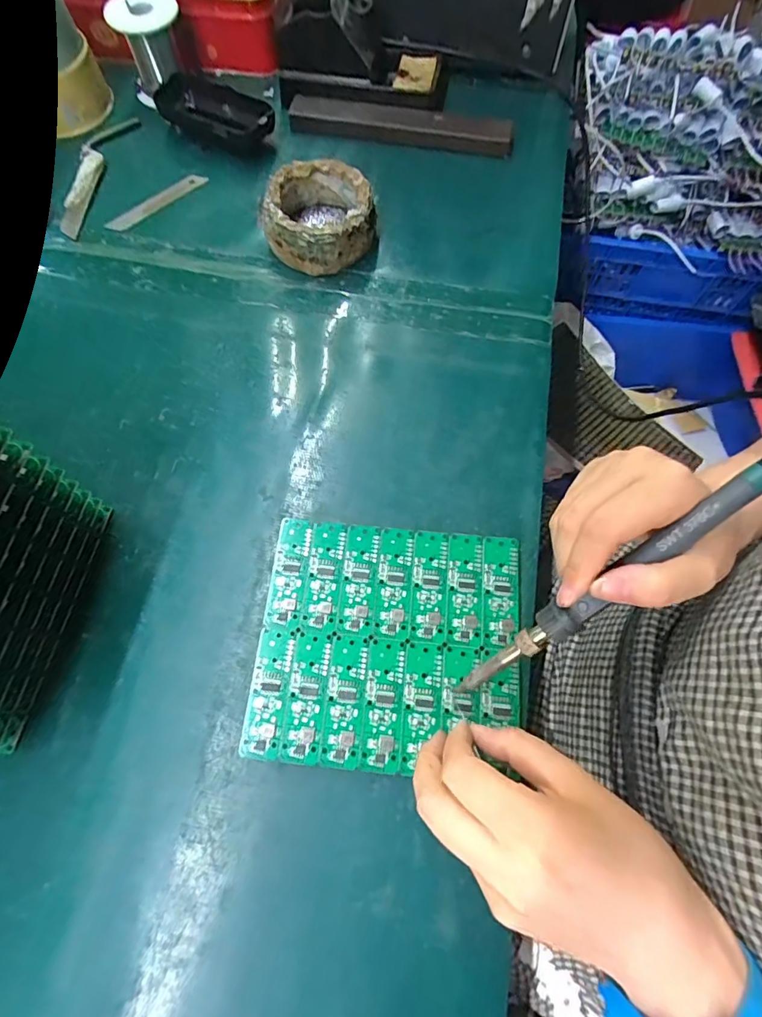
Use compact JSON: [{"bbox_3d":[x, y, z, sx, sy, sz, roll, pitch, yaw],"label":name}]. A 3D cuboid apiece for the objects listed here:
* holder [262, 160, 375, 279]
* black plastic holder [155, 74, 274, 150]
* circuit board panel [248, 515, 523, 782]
[{"bbox_3d":[-0.050,-0.240,0.389,0.091,0.042,0.080,5,68,2],"label":"holder"},{"bbox_3d":[-0.152,-0.368,0.442,0.114,0.032,0.058,26,70,9],"label":"black plastic holder"},{"bbox_3d":[0.005,0.076,0.276,0.147,0.004,0.136,6,68,2],"label":"circuit board panel"}]

